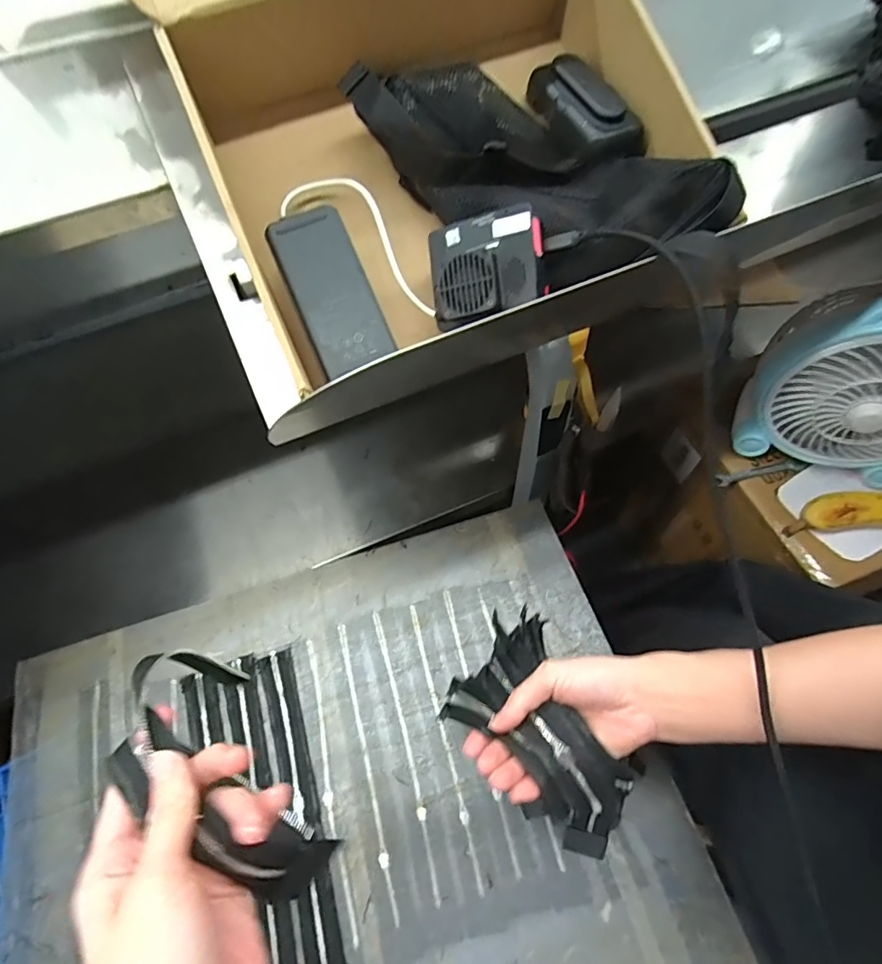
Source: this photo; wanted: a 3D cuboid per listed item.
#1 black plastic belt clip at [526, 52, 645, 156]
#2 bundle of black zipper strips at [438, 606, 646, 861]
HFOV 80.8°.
[{"bbox_3d":[0.109,-0.291,0.398,0.043,0.030,0.111,-25,63,-10],"label":"black plastic belt clip"},{"bbox_3d":[0.069,0.185,0.389,0.093,0.060,0.161,-30,54,-12],"label":"bundle of black zipper strips"}]

